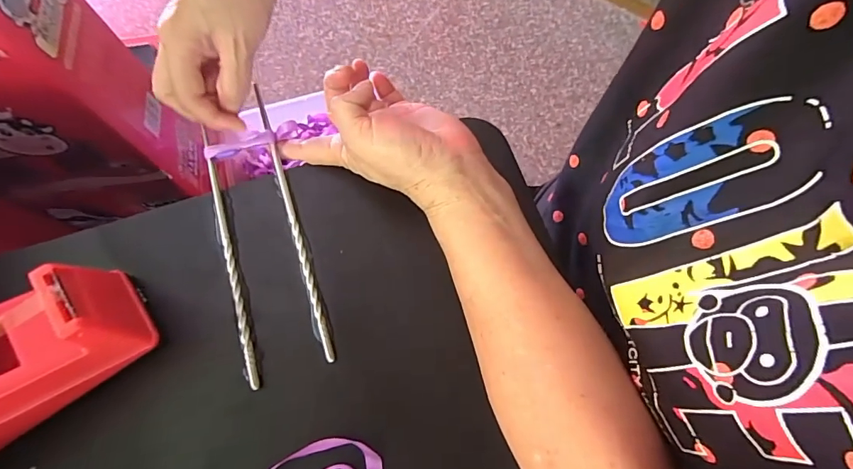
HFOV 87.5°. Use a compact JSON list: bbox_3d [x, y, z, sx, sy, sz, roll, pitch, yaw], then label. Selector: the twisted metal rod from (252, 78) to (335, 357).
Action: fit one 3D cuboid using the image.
[{"bbox_3d":[-0.097,-0.016,0.320,0.007,0.005,0.216,-18,73,-6],"label":"twisted metal rod"}]

